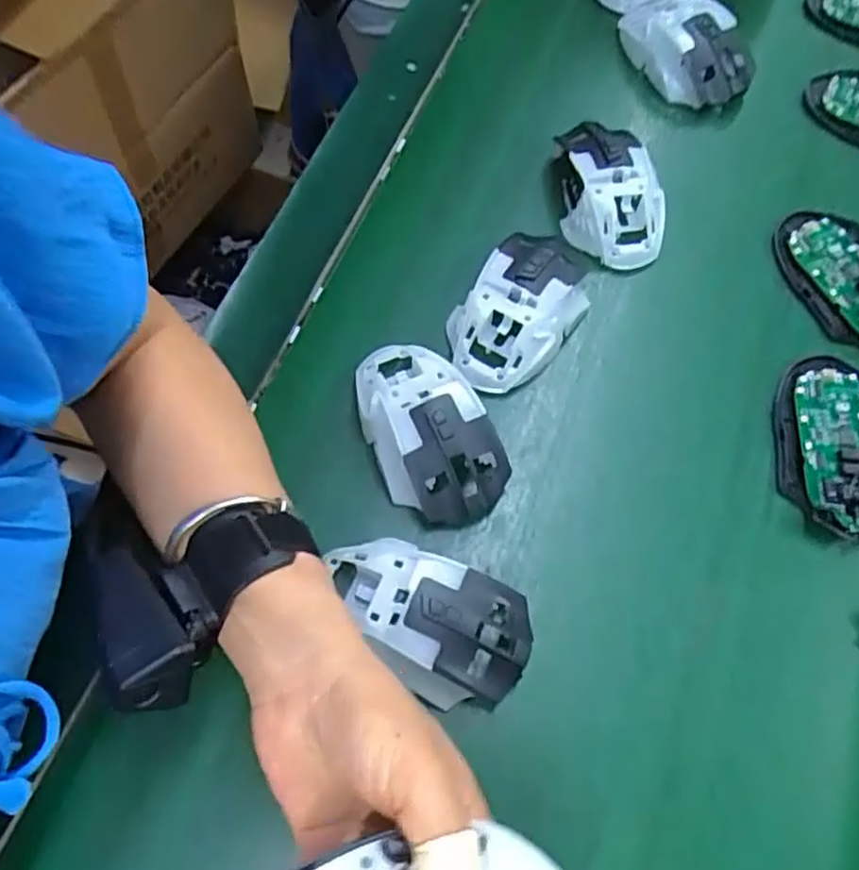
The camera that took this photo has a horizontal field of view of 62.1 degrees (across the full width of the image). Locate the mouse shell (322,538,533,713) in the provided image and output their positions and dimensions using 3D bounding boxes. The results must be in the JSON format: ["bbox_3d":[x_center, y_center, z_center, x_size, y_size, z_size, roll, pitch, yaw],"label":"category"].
[{"bbox_3d":[-0.004,0.094,0.358,0.107,0.035,0.062,21,67,8],"label":"mouse shell"}]

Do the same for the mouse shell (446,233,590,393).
[{"bbox_3d":[0.058,-0.081,0.438,0.063,0.039,0.113,32,69,12],"label":"mouse shell"}]

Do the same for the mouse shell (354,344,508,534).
[{"bbox_3d":[-0.004,-0.007,0.406,0.069,0.033,0.118,-23,68,-11],"label":"mouse shell"}]

